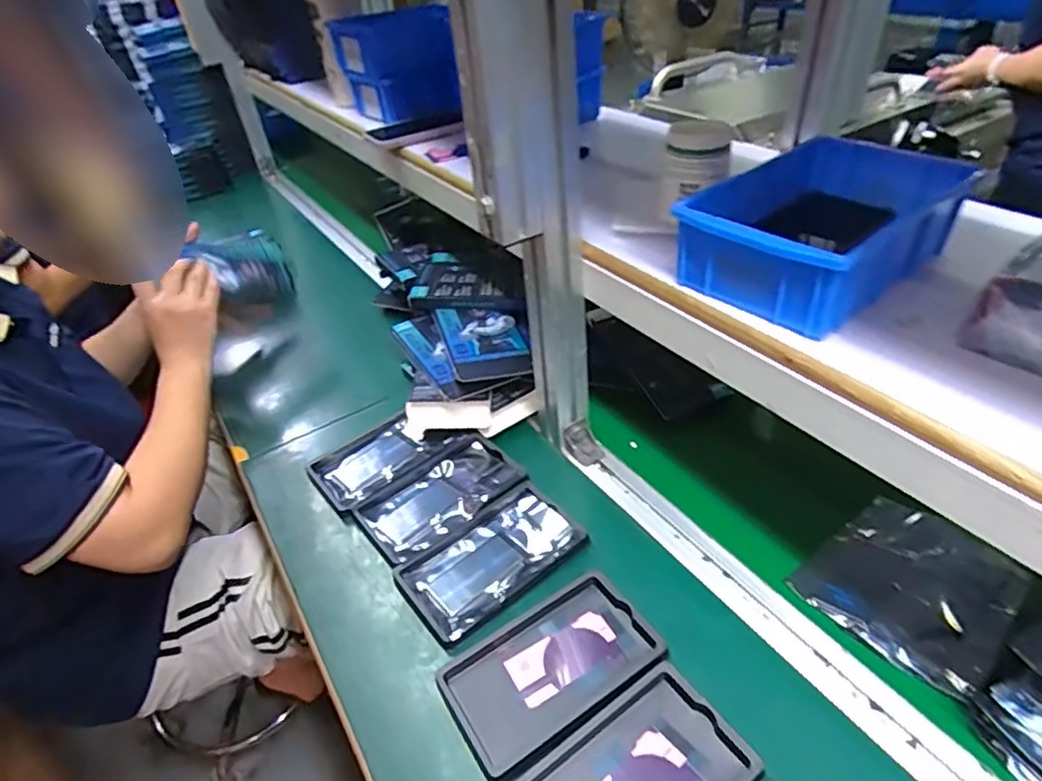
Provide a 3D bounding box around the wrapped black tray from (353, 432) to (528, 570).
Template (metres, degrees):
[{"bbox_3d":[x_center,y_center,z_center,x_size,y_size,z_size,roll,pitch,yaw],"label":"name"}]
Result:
[{"bbox_3d":[-0.083,0.103,0.623,0.154,0.021,0.100,-27,42,-25],"label":"wrapped black tray"}]

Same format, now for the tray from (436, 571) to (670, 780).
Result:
[{"bbox_3d":[0.024,0.213,0.475,0.159,0.013,0.097,-24,41,-22],"label":"tray"}]

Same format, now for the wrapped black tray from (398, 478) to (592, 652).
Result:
[{"bbox_3d":[-0.025,0.151,0.558,0.158,0.019,0.095,-27,43,-26],"label":"wrapped black tray"}]

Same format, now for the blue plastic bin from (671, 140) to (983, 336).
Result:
[{"bbox_3d":[0.219,-0.119,0.451,0.190,0.060,0.130,-29,44,-28],"label":"blue plastic bin"}]

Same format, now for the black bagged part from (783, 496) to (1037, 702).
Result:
[{"bbox_3d":[0.324,0.157,0.504,0.147,0.020,0.136,-27,43,-26],"label":"black bagged part"}]

